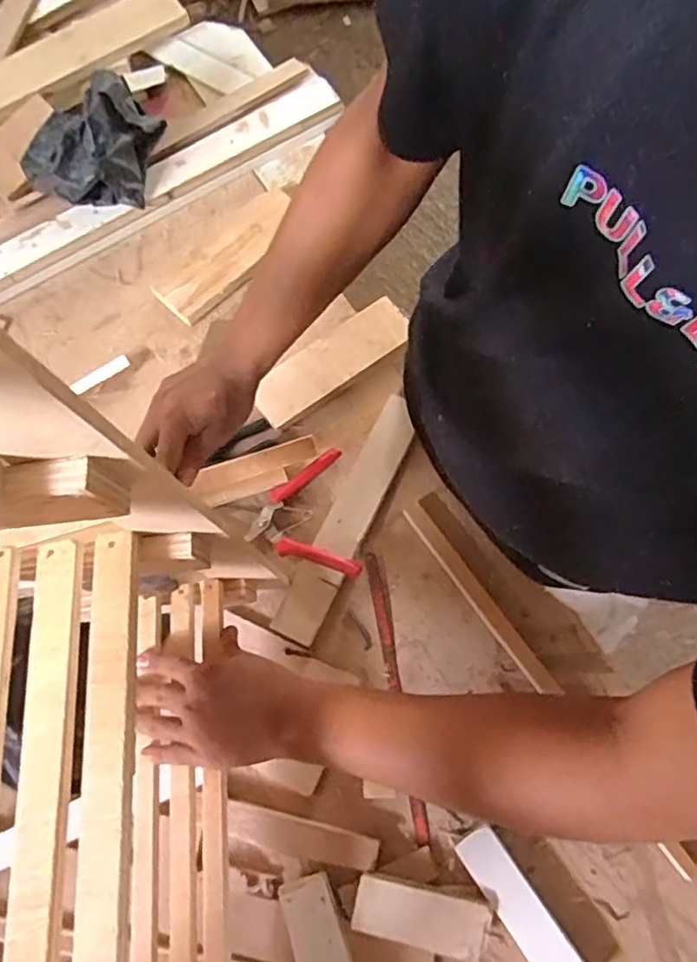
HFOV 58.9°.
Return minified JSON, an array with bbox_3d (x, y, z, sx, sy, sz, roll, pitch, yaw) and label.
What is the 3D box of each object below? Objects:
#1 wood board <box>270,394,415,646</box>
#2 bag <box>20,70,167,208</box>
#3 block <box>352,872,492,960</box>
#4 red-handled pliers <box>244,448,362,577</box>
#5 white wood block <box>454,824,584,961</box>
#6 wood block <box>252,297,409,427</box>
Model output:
[{"bbox_3d":[0.003,0.035,0.691,0.048,0.018,0.296,24,74,13],"label":"wood board"},{"bbox_3d":[-0.341,-0.441,0.819,0.135,0.105,0.158,2,71,7],"label":"bag"},{"bbox_3d":[0.065,0.388,0.553,0.117,0.025,0.044,8,71,9],"label":"block"},{"bbox_3d":[-0.056,0.041,0.697,0.119,0.034,0.156,-10,70,2],"label":"red-handled pliers"},{"bbox_3d":[0.157,0.389,0.556,0.039,0.025,0.149,-34,71,-7],"label":"white wood block"},{"bbox_3d":[-0.021,-0.148,0.758,0.211,0.023,0.071,-35,71,-7],"label":"wood block"}]

